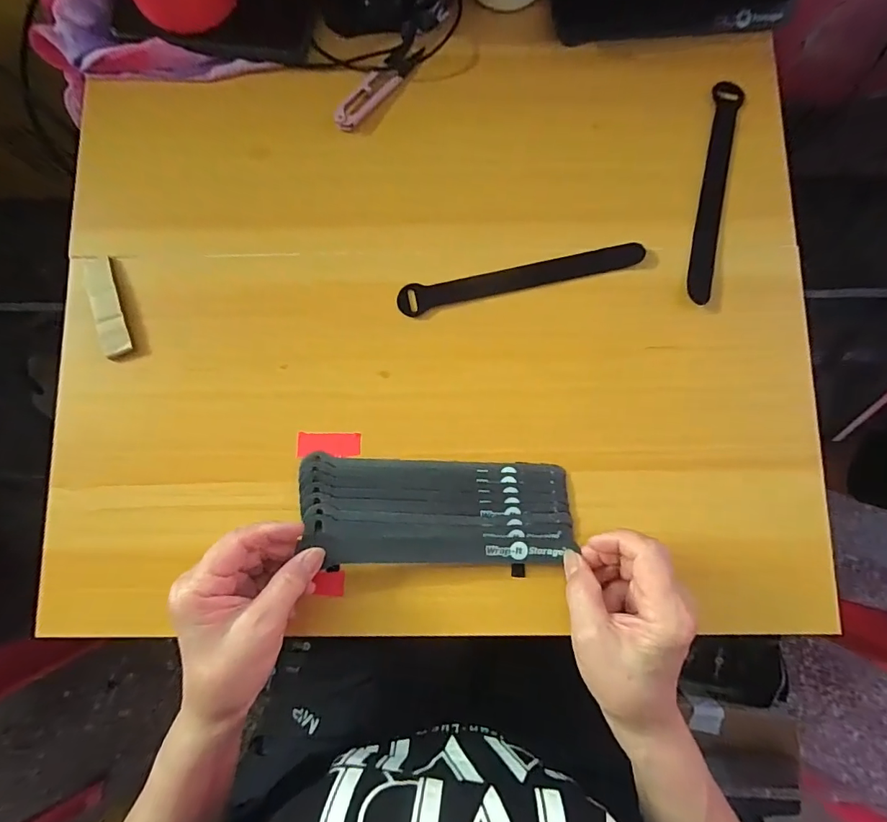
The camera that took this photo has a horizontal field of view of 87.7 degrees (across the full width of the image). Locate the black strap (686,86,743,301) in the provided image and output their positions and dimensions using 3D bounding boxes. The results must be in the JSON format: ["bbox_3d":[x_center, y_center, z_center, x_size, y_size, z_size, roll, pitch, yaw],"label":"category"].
[{"bbox_3d":[0.217,-0.177,0.372,0.024,0.006,0.187,13,83,-1],"label":"black strap"}]

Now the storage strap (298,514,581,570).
[{"bbox_3d":[-0.006,0.099,0.338,0.189,0.008,0.030,2,87,2],"label":"storage strap"}]

